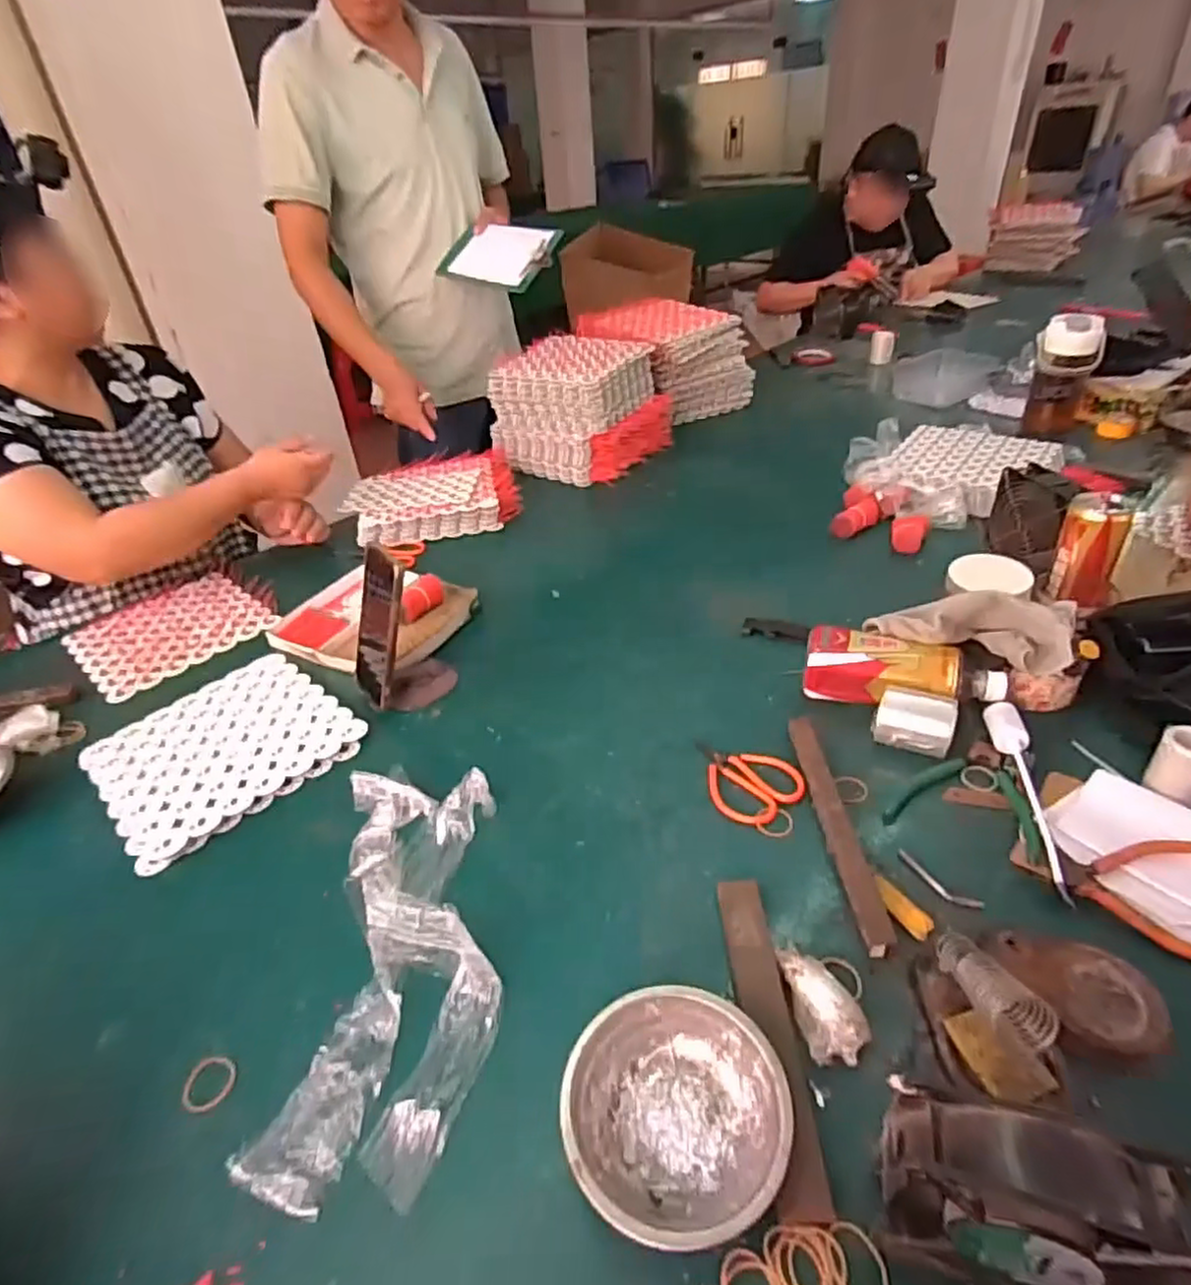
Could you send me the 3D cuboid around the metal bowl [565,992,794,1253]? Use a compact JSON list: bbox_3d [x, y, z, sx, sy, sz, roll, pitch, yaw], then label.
[{"bbox_3d":[0.047,0.278,0.411,0.125,0.039,0.124,-4,36,3],"label":"metal bowl"}]

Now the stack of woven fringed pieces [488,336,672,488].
[{"bbox_3d":[-0.024,-0.425,1.266,0.230,0.193,0.255,21,44,29],"label":"stack of woven fringed pieces"}]

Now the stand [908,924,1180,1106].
[{"bbox_3d":[0.284,0.212,0.434,0.155,0.082,0.099,-13,37,-10],"label":"stand"}]

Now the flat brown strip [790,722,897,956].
[{"bbox_3d":[0.203,0.149,0.587,0.026,0.014,0.237,-4,36,2],"label":"flat brown strip"}]

